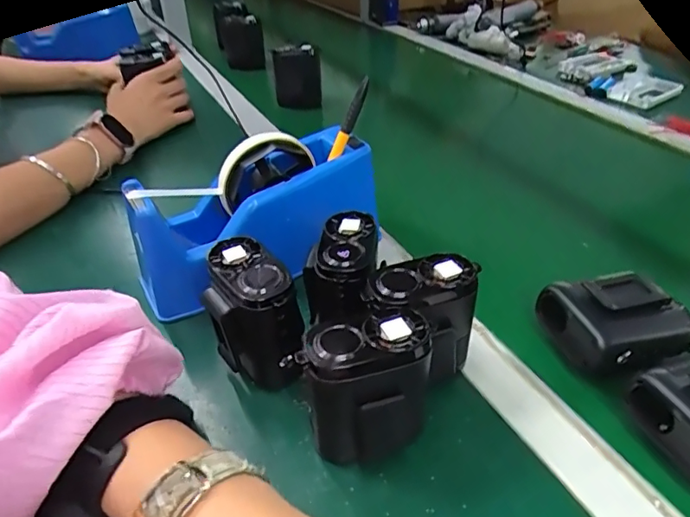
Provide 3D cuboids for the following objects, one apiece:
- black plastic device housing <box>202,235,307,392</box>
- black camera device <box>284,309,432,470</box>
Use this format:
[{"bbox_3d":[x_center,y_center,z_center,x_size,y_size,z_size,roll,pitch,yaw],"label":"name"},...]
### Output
[{"bbox_3d":[-0.062,0.038,0.333,0.053,0.080,0.068,-22,41,-26],"label":"black plastic device housing"},{"bbox_3d":[0.012,0.074,0.286,0.075,0.085,0.043,-13,38,-16],"label":"black camera device"}]

